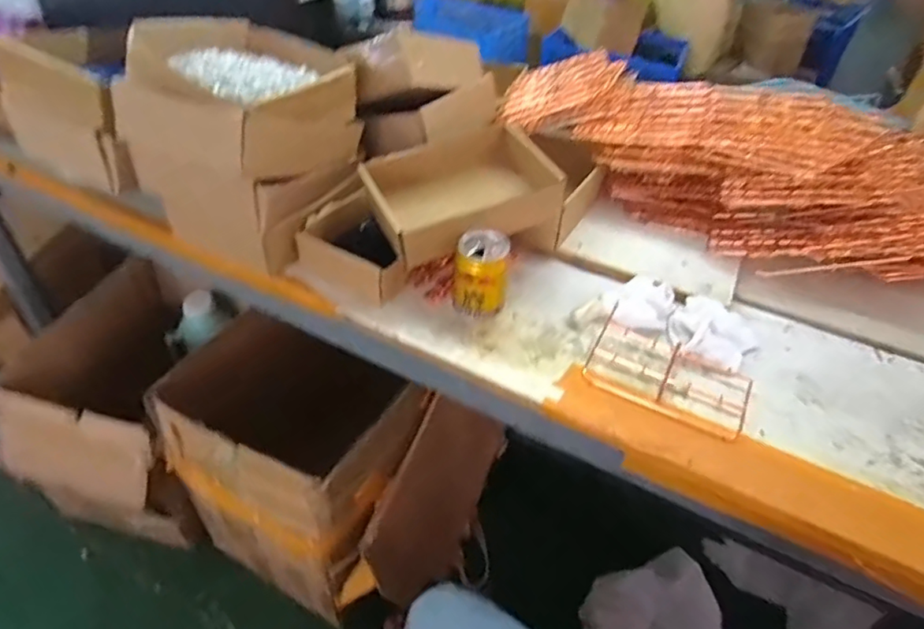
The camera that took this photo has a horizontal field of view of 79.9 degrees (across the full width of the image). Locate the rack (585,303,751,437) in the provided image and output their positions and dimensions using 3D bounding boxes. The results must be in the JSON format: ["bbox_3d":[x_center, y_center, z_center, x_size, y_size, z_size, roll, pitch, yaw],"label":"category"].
[{"bbox_3d":[0.223,0.059,0.594,0.166,0.021,0.100,25,45,22],"label":"rack"}]

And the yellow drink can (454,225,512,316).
[{"bbox_3d":[0.024,-0.045,0.660,0.066,0.090,0.059,4,41,0],"label":"yellow drink can"}]

